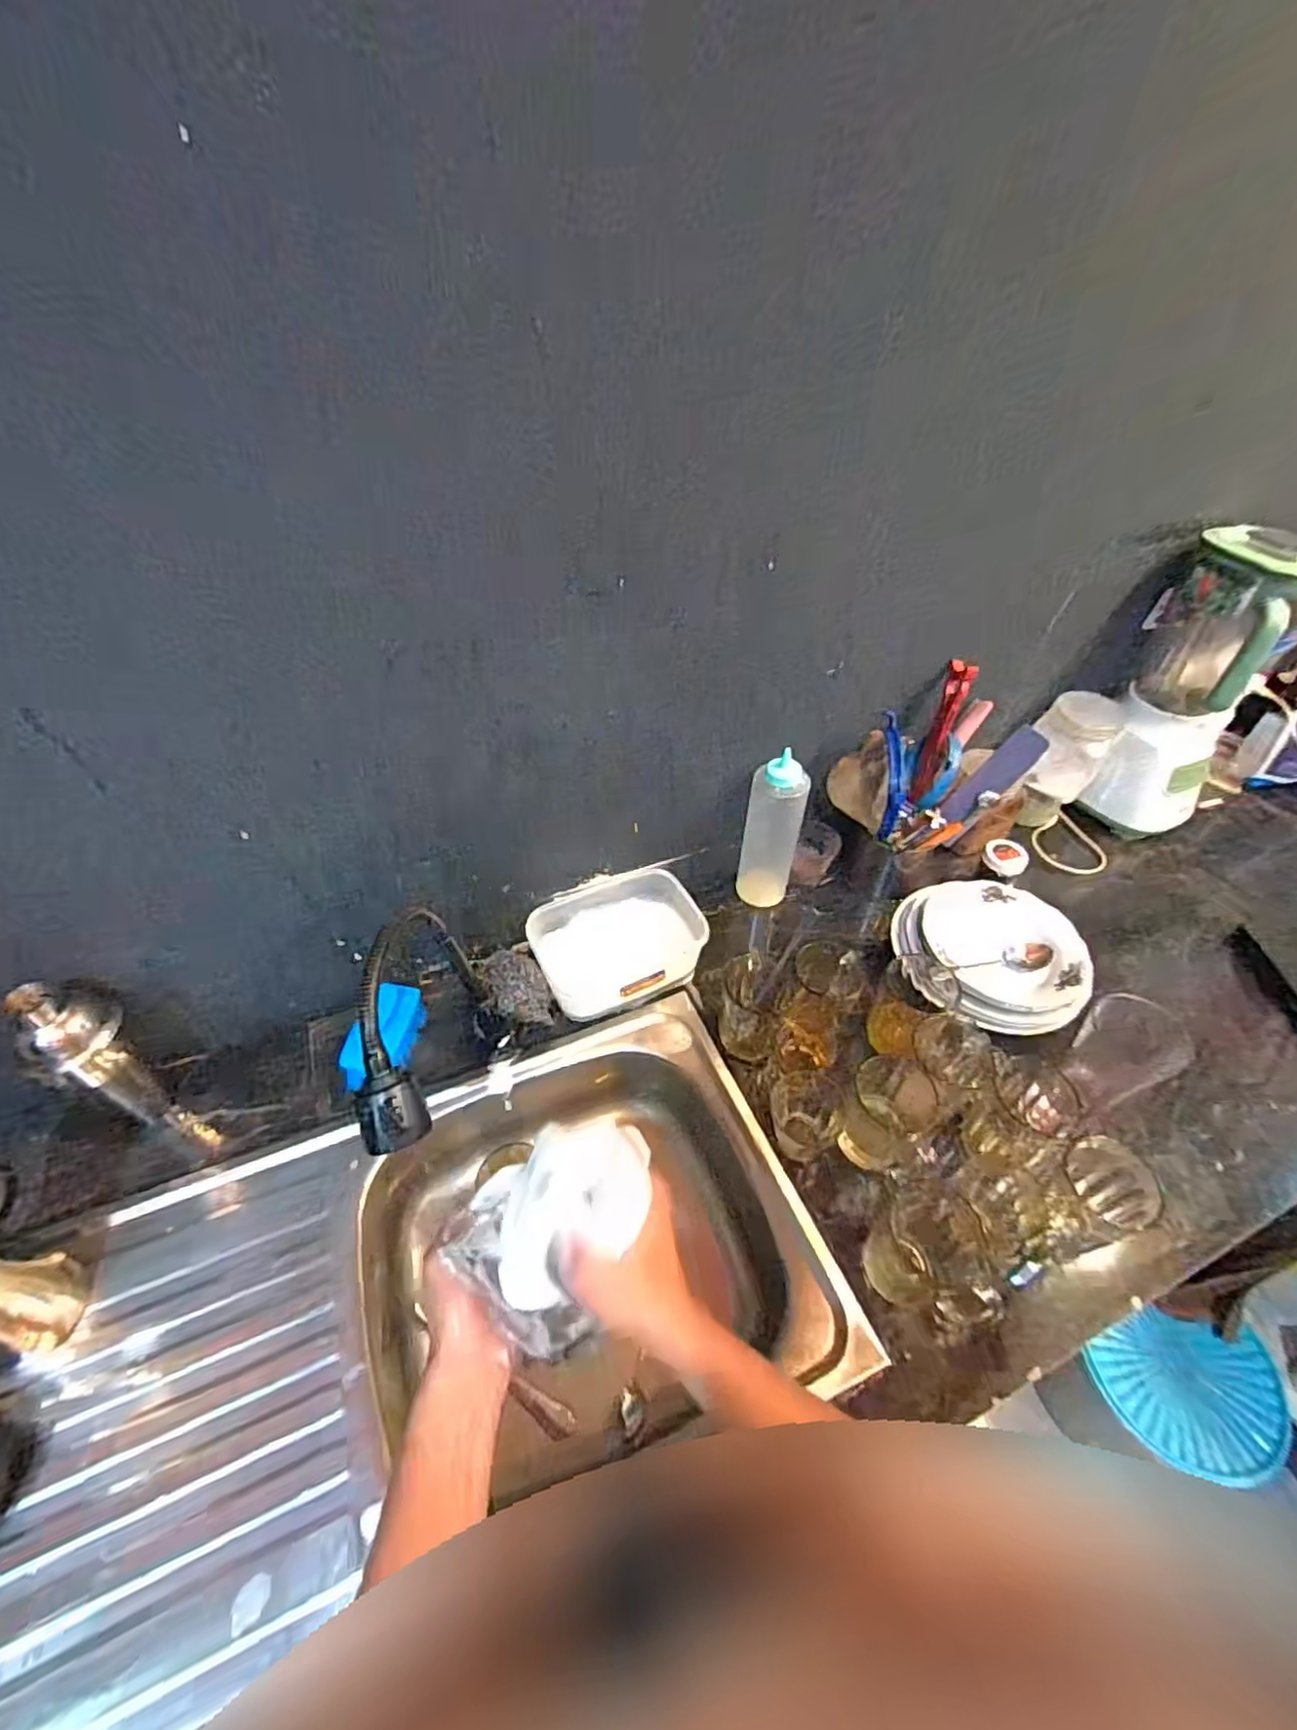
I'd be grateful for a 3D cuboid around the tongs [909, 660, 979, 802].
[{"bbox_3d":[0.369,-0.167,0.830,0.027,0.171,0.048,19,26,16],"label":"tongs"}]

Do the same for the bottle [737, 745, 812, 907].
[{"bbox_3d":[0.157,-0.038,0.840,0.070,0.221,0.055,15,48,13],"label":"bottle"}]

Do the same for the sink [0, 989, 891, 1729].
[{"bbox_3d":[-0.217,0.428,0.619,0.744,0.135,0.410,-17,49,-17],"label":"sink"}]

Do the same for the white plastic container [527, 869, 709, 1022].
[{"bbox_3d":[-0.036,0.096,0.809,0.201,0.074,0.146,-17,49,-16],"label":"white plastic container"}]

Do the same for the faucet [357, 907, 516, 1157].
[{"bbox_3d":[-0.186,0.132,0.608,0.070,0.168,0.304,0,5,-1],"label":"faucet"}]

